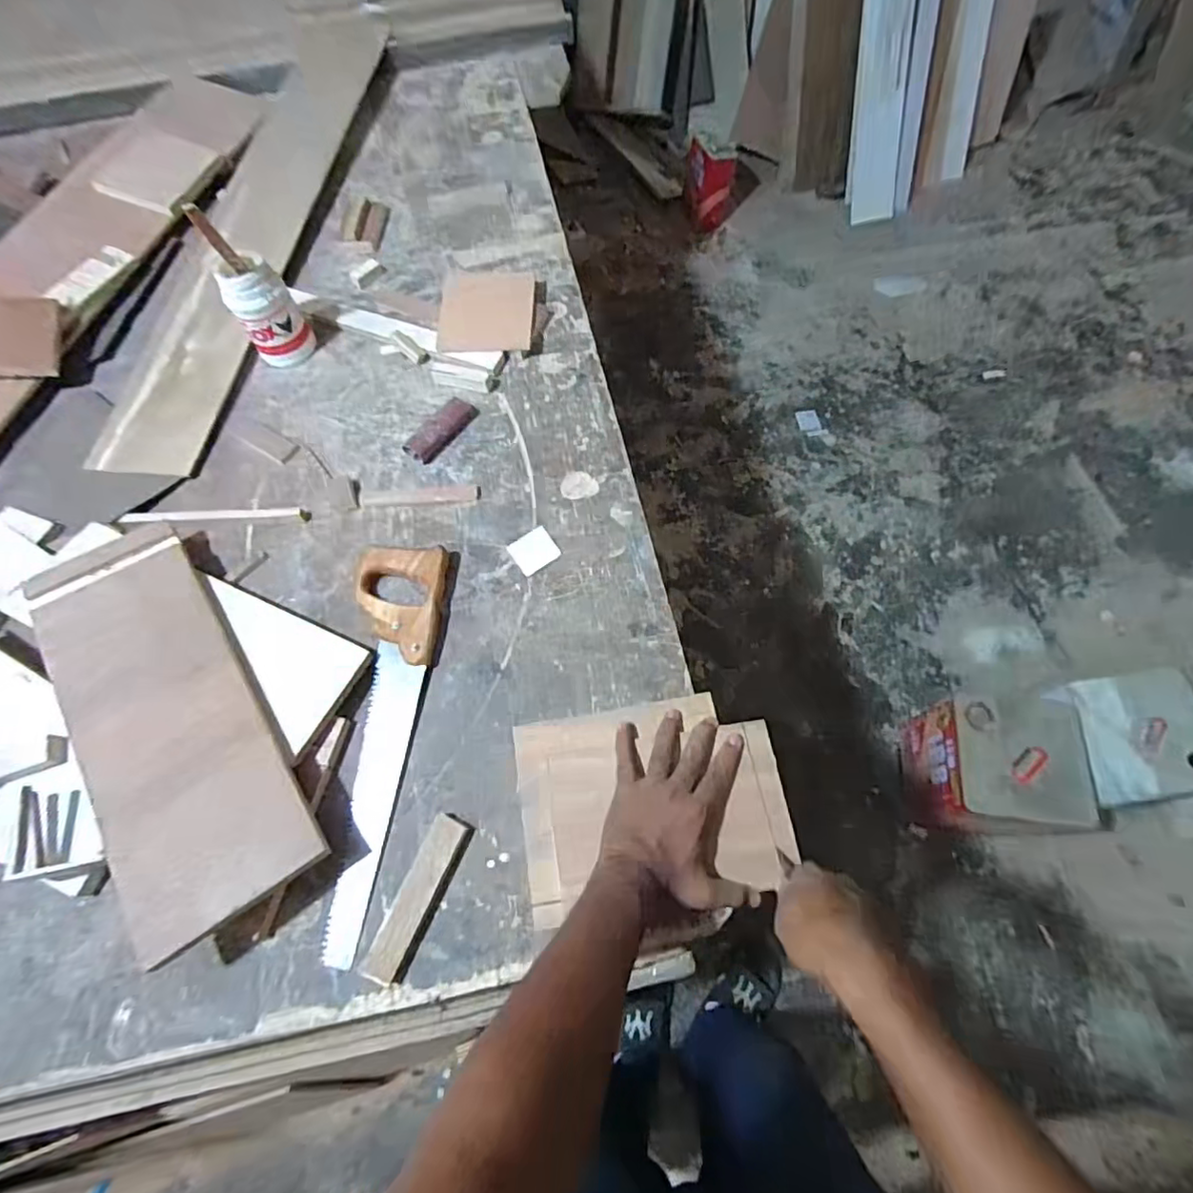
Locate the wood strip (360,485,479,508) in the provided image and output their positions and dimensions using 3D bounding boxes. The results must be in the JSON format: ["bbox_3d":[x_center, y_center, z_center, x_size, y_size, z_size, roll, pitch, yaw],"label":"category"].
[{"bbox_3d":[-0.220,-0.126,0.748,0.148,0.005,0.025,-4,65,-1],"label":"wood strip"}]

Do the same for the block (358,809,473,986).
[{"bbox_3d":[-0.166,0.280,0.559,0.039,0.010,0.146,22,67,11],"label":"block"}]

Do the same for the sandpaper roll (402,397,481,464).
[{"bbox_3d":[-0.202,-0.223,0.777,0.031,0.030,0.108,34,70,15],"label":"sandpaper roll"}]

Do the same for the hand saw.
[{"bbox_3d":[-0.226,0.137,0.614,0.092,0.030,0.416,1,65,1],"label":"hand saw"}]

